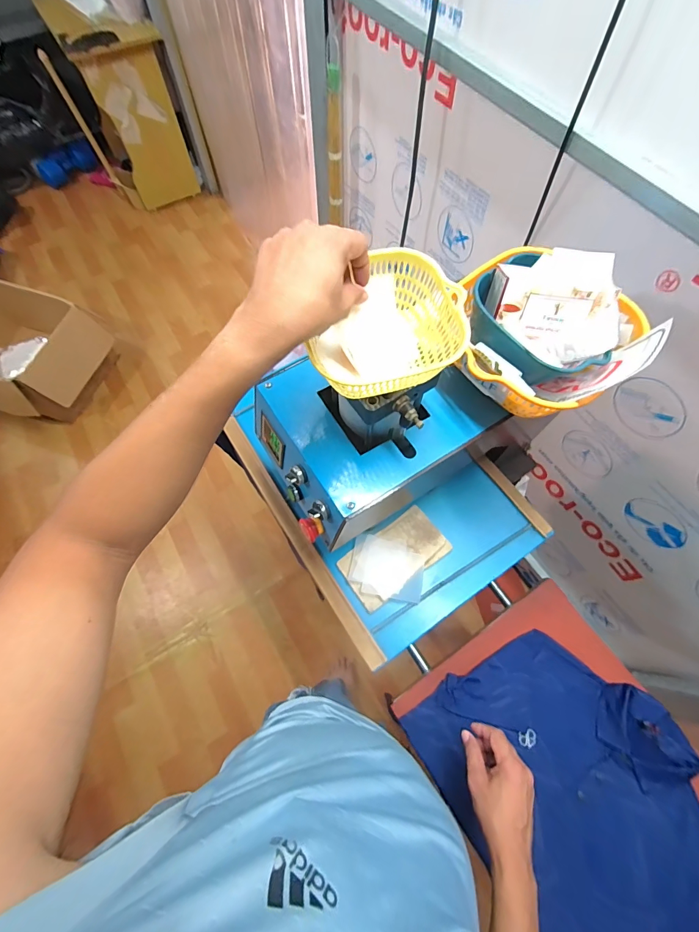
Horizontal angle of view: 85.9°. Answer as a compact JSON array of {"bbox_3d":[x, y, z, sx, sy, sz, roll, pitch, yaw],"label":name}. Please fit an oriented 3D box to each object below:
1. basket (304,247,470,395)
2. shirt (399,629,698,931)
[{"bbox_3d":[0.041,-0.153,0.424,0.164,0.085,0.124,-26,69,-11],"label":"basket"},{"bbox_3d":[0.391,0.554,0.596,0.362,0.049,0.526,-32,70,-12],"label":"shirt"}]

